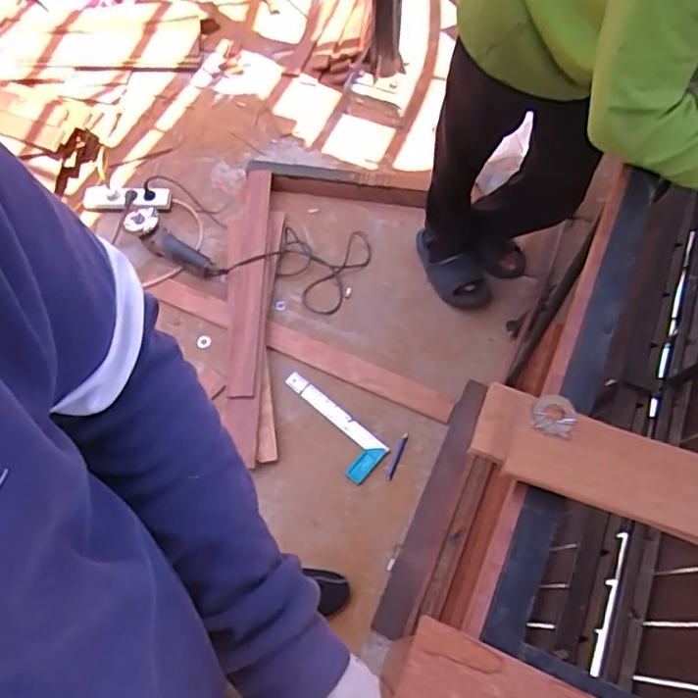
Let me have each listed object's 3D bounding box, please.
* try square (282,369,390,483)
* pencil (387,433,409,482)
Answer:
[{"bbox_3d":[-0.053,0.180,1.390,0.303,0.012,0.106,39,70,19],"label":"try square"},{"bbox_3d":[0.114,0.249,1.350,0.015,0.009,0.116,20,65,12],"label":"pencil"}]

